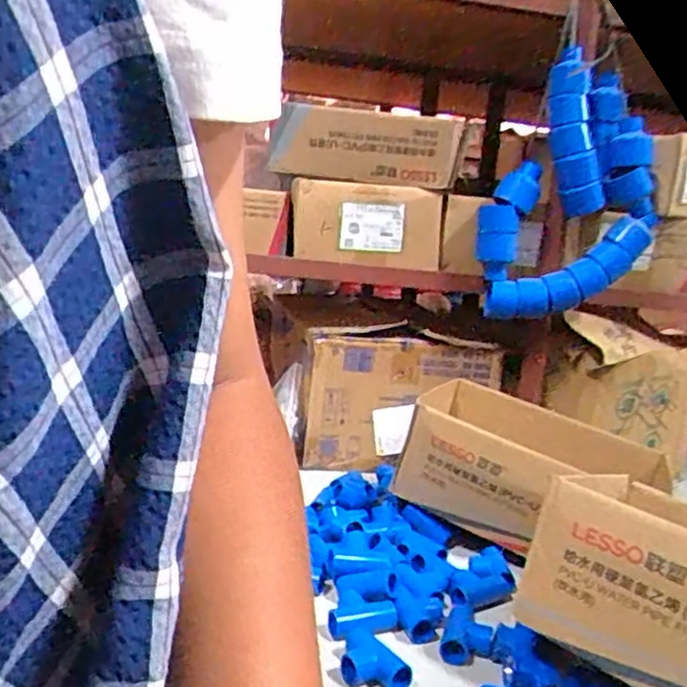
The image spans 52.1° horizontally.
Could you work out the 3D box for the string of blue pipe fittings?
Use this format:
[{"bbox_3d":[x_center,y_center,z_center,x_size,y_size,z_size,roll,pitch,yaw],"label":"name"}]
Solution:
[{"bbox_3d":[0.351,-0.222,1.083,0.259,0.375,0.158,13,10,4],"label":"string of blue pipe fittings"}]

